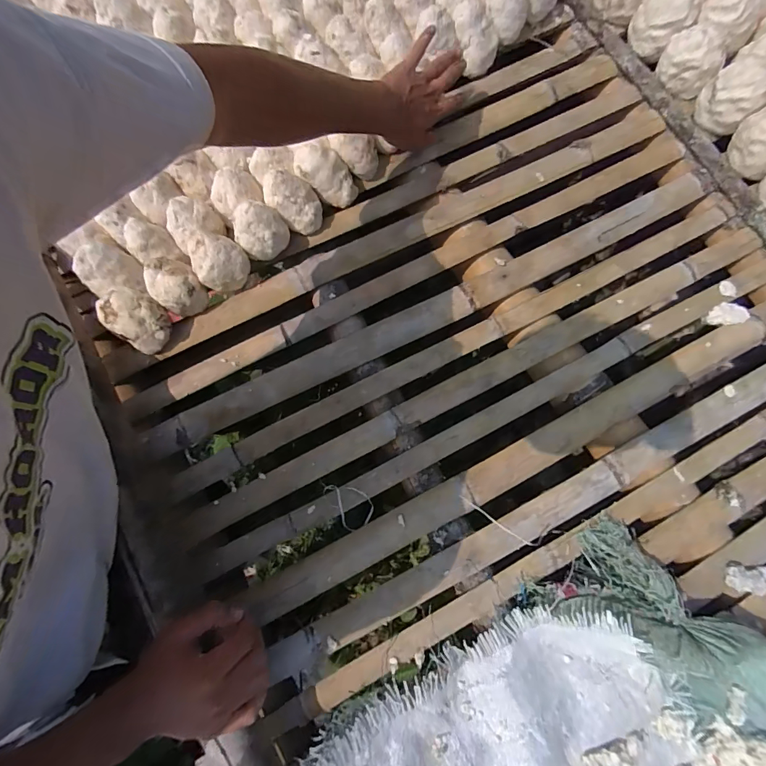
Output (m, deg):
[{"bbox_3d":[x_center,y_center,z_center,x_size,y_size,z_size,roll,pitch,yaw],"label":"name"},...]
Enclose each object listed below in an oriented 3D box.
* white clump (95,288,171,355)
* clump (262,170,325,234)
[{"bbox_3d":[-0.323,-0.081,0.557,0.079,0.063,0.064,35,83,7],"label":"white clump"},{"bbox_3d":[-0.126,-0.254,0.603,0.068,0.069,0.070,0,80,2],"label":"clump"}]

